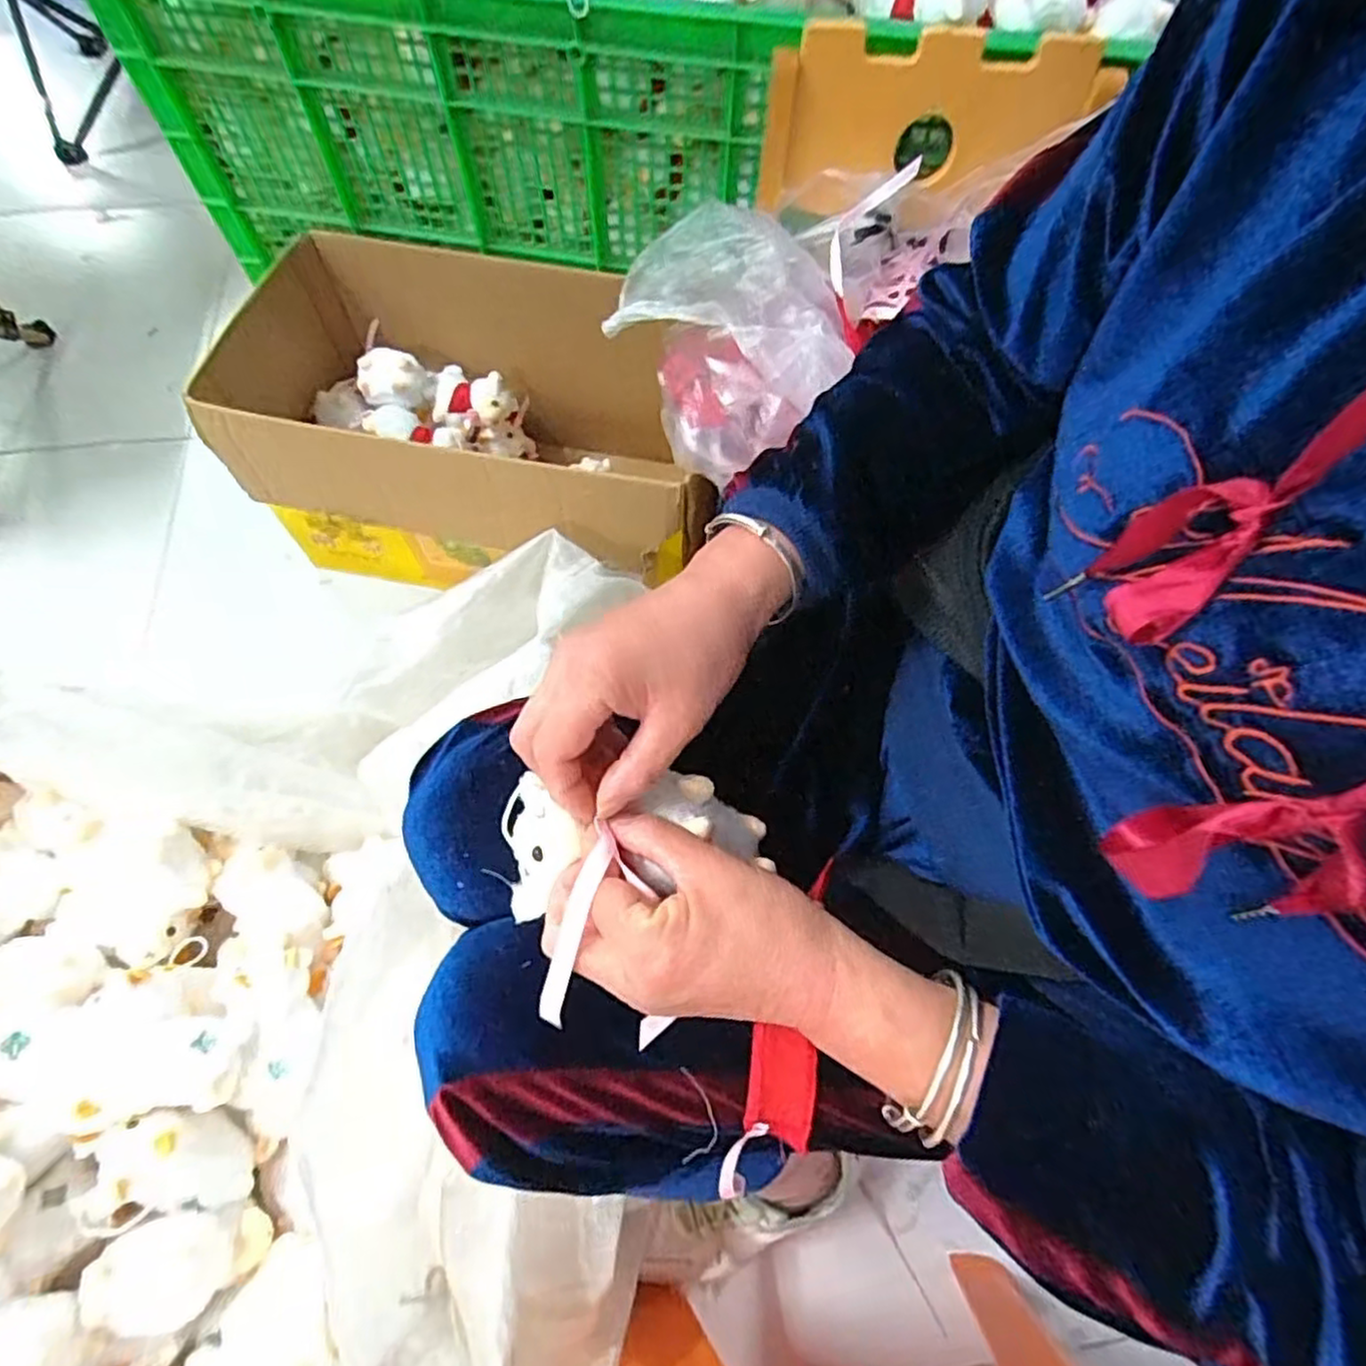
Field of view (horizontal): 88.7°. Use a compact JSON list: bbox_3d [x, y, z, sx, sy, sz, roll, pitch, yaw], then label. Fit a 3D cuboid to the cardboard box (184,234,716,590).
[{"bbox_3d":[-0.254,-0.297,0.871,0.560,0.283,0.328,8,65,3],"label":"cardboard box"}]

